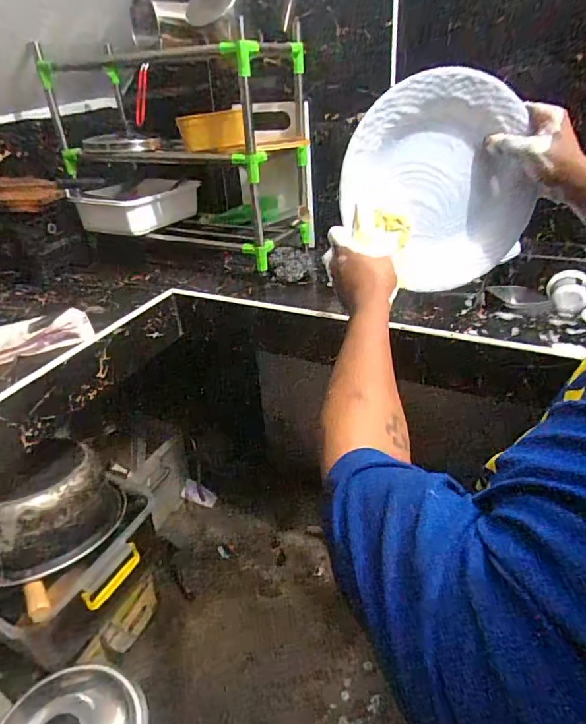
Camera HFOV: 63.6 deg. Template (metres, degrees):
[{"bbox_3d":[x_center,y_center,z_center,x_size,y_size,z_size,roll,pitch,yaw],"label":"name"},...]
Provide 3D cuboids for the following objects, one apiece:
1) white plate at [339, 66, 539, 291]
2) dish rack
[{"bbox_3d":[0.183,-0.219,0.587,0.239,0.233,0.051,-10,34,-11],"label":"white plate"},{"bbox_3d":[-0.284,-0.522,1.162,0.637,0.416,0.298,9,35,20],"label":"dish rack"}]

